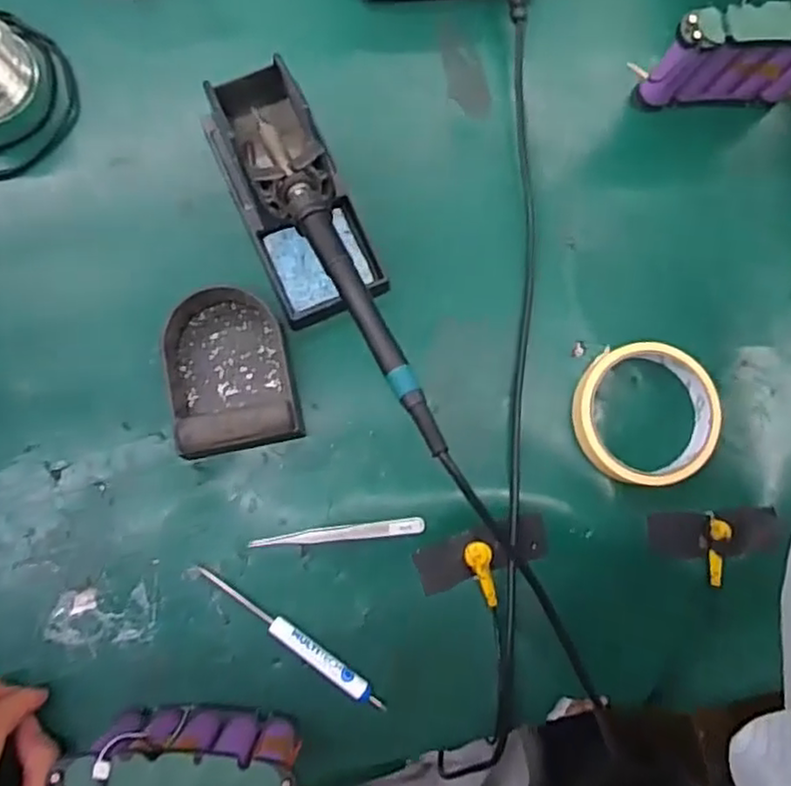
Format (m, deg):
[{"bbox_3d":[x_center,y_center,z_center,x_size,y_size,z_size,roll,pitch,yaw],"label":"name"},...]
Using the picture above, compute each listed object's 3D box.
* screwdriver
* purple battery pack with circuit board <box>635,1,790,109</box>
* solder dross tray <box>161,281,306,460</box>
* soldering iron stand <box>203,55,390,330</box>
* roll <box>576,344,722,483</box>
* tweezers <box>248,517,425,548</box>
[{"bbox_3d":[-0.062,0.149,0.418,0.137,0.013,0.011,38,81,0],"label":"screwdriver"},{"bbox_3d":[0.222,-0.217,0.451,0.117,0.088,0.025,-4,84,-6],"label":"purple battery pack with circuit board"},{"bbox_3d":[-0.104,-0.014,0.425,0.073,0.040,0.100,-13,85,-7],"label":"solder dross tray"},{"bbox_3d":[-0.064,-0.123,0.423,0.067,0.077,0.149,-25,86,-8],"label":"soldering iron stand"},{"bbox_3d":[0.161,0.014,0.439,0.088,0.028,0.088,1,83,-6],"label":"roll"},{"bbox_3d":[-0.035,0.087,0.424,0.104,0.012,0.010,-5,84,-6],"label":"tweezers"}]

